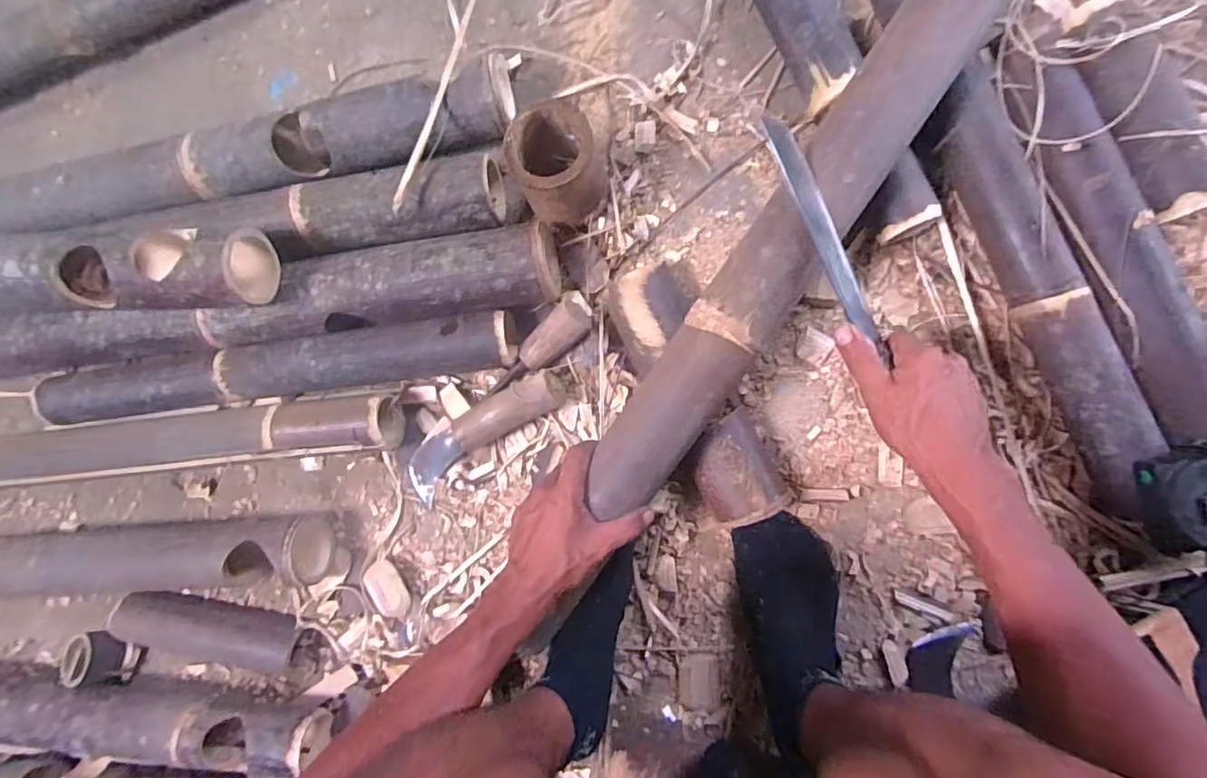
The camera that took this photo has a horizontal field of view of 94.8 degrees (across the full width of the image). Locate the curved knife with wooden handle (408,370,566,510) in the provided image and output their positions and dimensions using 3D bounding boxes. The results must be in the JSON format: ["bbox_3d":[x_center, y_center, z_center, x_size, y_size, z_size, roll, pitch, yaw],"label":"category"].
[{"bbox_3d":[-0.141,0.049,0.622,0.212,0.039,0.057,-38,84,6],"label":"curved knife with wooden handle"}]

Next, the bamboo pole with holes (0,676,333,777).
[{"bbox_3d":[-0.579,0.392,0.654,0.570,0.082,0.081,3,89,9],"label":"bamboo pole with holes"}]

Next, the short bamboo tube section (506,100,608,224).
[{"bbox_3d":[-0.043,-0.229,0.587,0.092,0.123,0.092,0,89,9],"label":"short bamboo tube section"}]

